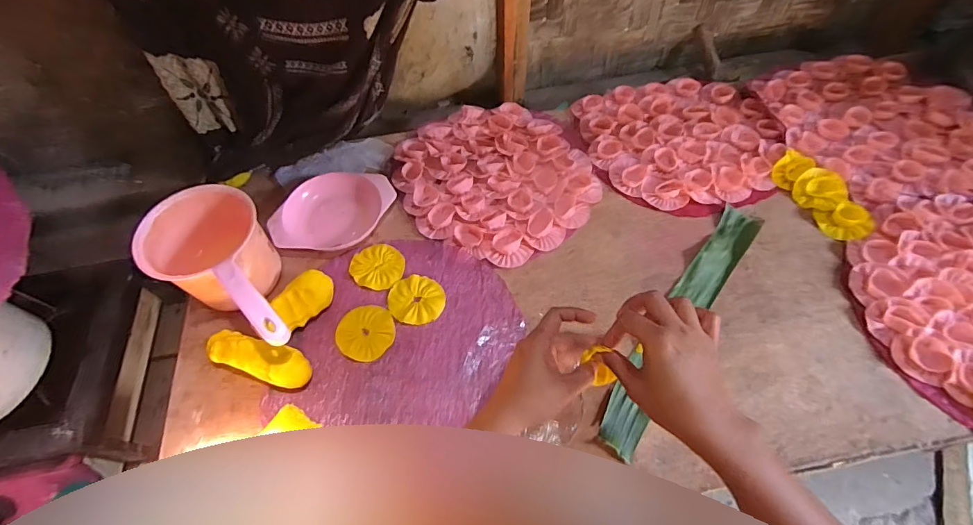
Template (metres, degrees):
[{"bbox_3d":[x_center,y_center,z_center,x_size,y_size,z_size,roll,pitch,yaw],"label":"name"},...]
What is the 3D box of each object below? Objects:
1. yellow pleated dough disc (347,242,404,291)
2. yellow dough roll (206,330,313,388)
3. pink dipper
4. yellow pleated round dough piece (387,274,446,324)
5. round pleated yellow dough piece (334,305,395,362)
[{"bbox_3d":[-0.162,0.005,0.642,0.079,0.008,0.075,-1,61,2],"label":"yellow pleated dough disc"},{"bbox_3d":[-0.293,0.124,0.556,0.143,0.049,0.049,15,63,11],"label":"yellow dough roll"},{"bbox_3d":[-0.306,0.016,0.566,0.259,0.130,0.138,29,66,17],"label":"pink dipper"},{"bbox_3d":[-0.099,0.052,0.615,0.075,0.007,0.077,-1,61,2],"label":"yellow pleated round dough piece"},{"bbox_3d":[-0.164,0.092,0.583,0.082,0.008,0.076,-1,61,2],"label":"round pleated yellow dough piece"}]

